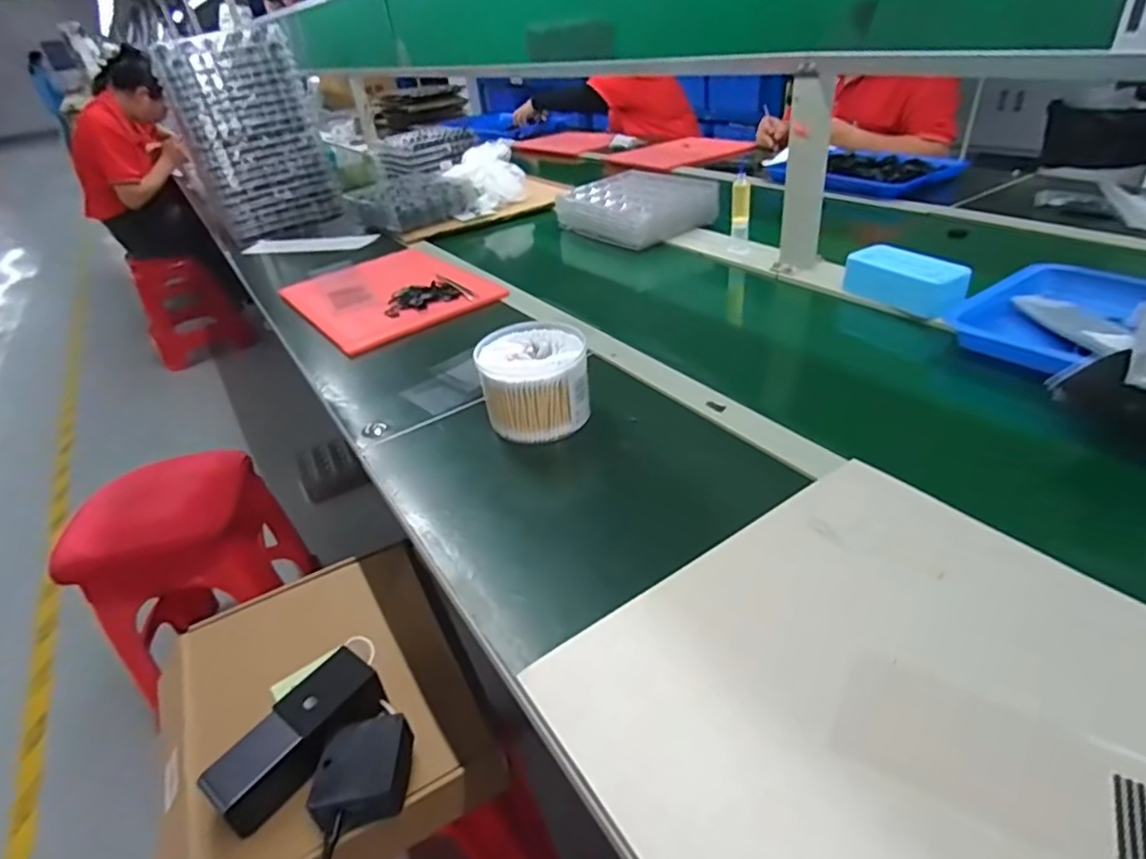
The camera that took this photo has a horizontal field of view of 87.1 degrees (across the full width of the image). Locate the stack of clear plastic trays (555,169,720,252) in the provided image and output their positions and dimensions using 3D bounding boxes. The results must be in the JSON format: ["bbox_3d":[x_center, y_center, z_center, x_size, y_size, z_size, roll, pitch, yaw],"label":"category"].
[{"bbox_3d":[0.122,-0.419,1.134,0.222,0.077,0.271,-22,37,-20],"label":"stack of clear plastic trays"}]

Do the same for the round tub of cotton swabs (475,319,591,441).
[{"bbox_3d":[-0.039,-0.051,0.613,0.106,0.073,0.114,-12,34,-6],"label":"round tub of cotton swabs"}]

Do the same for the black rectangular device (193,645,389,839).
[{"bbox_3d":[-0.251,0.283,0.557,0.057,0.049,0.155,17,41,32],"label":"black rectangular device"}]

